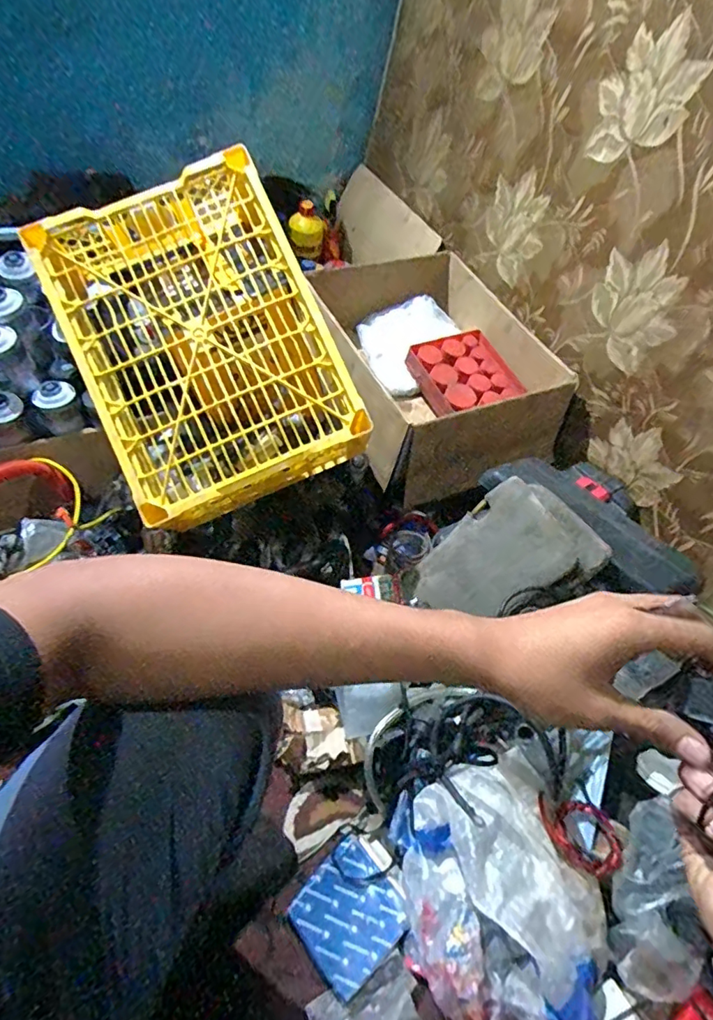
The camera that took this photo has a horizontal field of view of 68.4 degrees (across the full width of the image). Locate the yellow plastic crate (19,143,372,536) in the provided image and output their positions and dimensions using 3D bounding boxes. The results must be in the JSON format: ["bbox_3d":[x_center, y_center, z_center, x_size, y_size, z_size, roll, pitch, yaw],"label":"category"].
[{"bbox_3d":[-0.207,-0.222,0.738,0.317,0.144,0.413,-25,88,-2],"label":"yellow plastic crate"}]

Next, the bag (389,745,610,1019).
[{"bbox_3d":[0.163,0.423,0.586,0.218,0.098,0.246,-16,54,-18],"label":"bag"}]

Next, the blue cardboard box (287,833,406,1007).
[{"bbox_3d":[-0.002,0.472,0.622,0.130,0.017,0.114,-32,61,-27],"label":"blue cardboard box"}]

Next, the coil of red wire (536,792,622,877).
[{"bbox_3d":[0.276,0.403,0.648,0.104,0.023,0.081,10,53,-5],"label":"coil of red wire"}]

